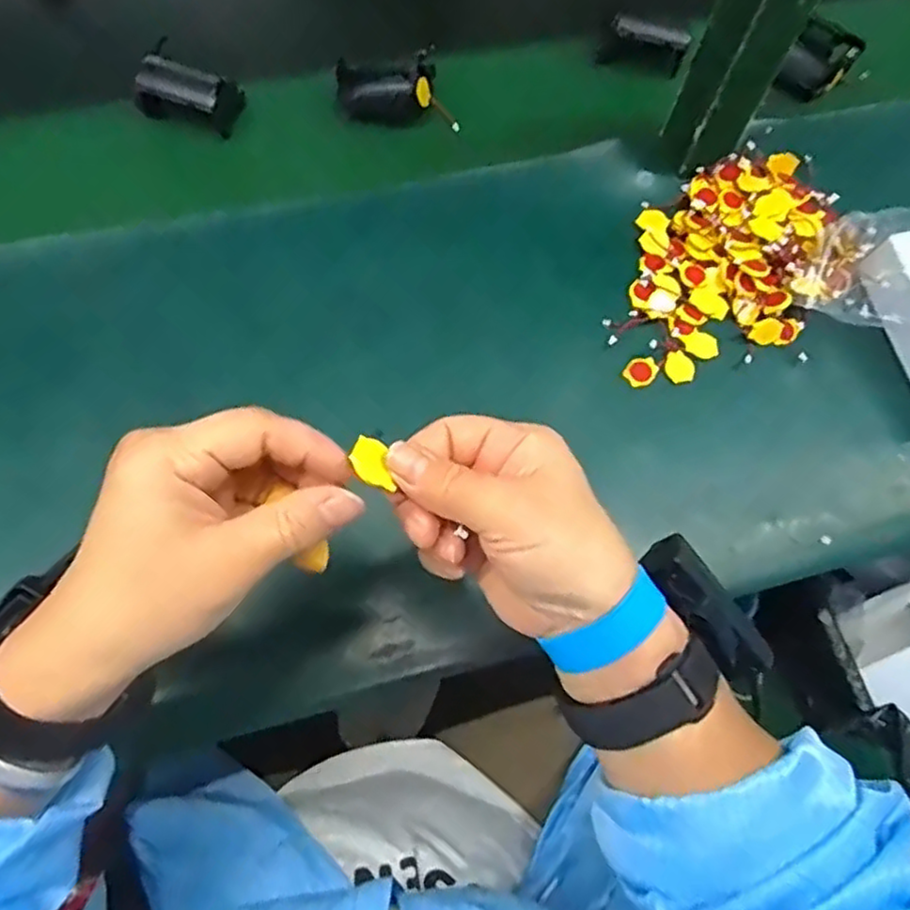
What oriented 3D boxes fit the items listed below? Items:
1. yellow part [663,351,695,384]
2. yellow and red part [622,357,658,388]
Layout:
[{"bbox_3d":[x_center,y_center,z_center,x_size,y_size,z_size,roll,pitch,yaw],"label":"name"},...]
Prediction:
[{"bbox_3d":[0.160,-0.063,0.495,0.021,0.004,0.023,14,68,2],"label":"yellow part"},{"bbox_3d":[0.131,-0.059,0.490,0.023,0.005,0.019,-37,74,-16],"label":"yellow and red part"}]

